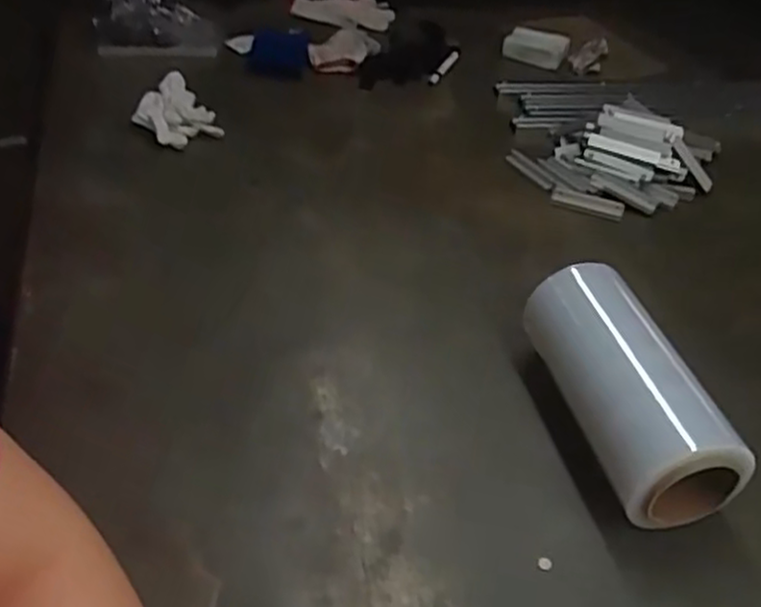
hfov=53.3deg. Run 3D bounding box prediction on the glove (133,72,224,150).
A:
[{"bbox_3d":[-0.309,-0.286,1.144,0.120,0.070,0.141,-14,43,-22],"label":"glove"}]

